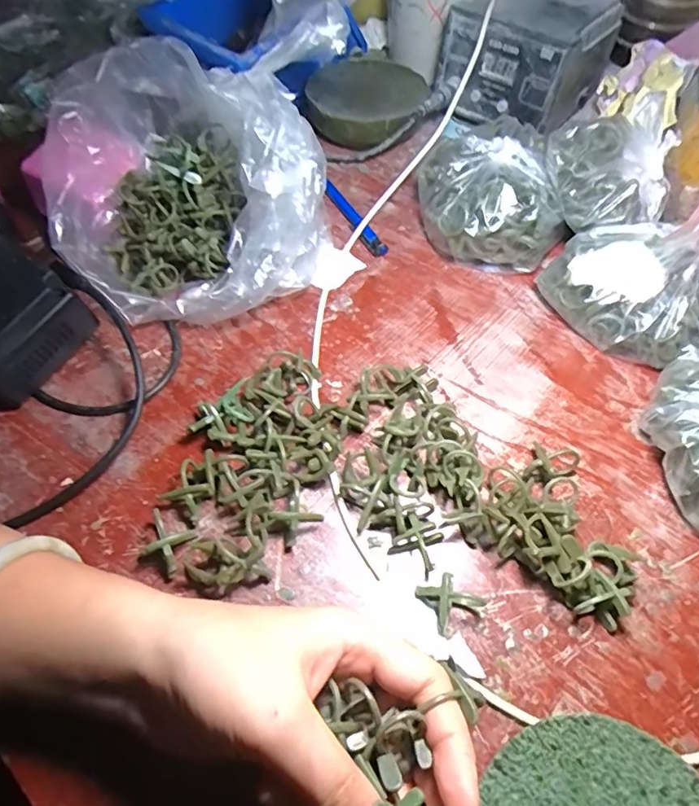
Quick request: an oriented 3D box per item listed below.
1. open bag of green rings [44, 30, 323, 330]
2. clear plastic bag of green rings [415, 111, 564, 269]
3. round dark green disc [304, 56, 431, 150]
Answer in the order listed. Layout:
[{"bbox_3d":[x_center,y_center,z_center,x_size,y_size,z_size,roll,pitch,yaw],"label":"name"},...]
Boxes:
[{"bbox_3d":[-0.112,-0.151,0.357,0.188,0.113,0.168,-1,58,-1],"label":"open bag of green rings"},{"bbox_3d":[0.106,-0.159,0.400,0.094,0.064,0.111,-9,59,-5],"label":"clear plastic bag of green rings"},{"bbox_3d":[0.015,-0.274,0.477,0.107,0.039,0.104,0,58,0],"label":"round dark green disc"}]

